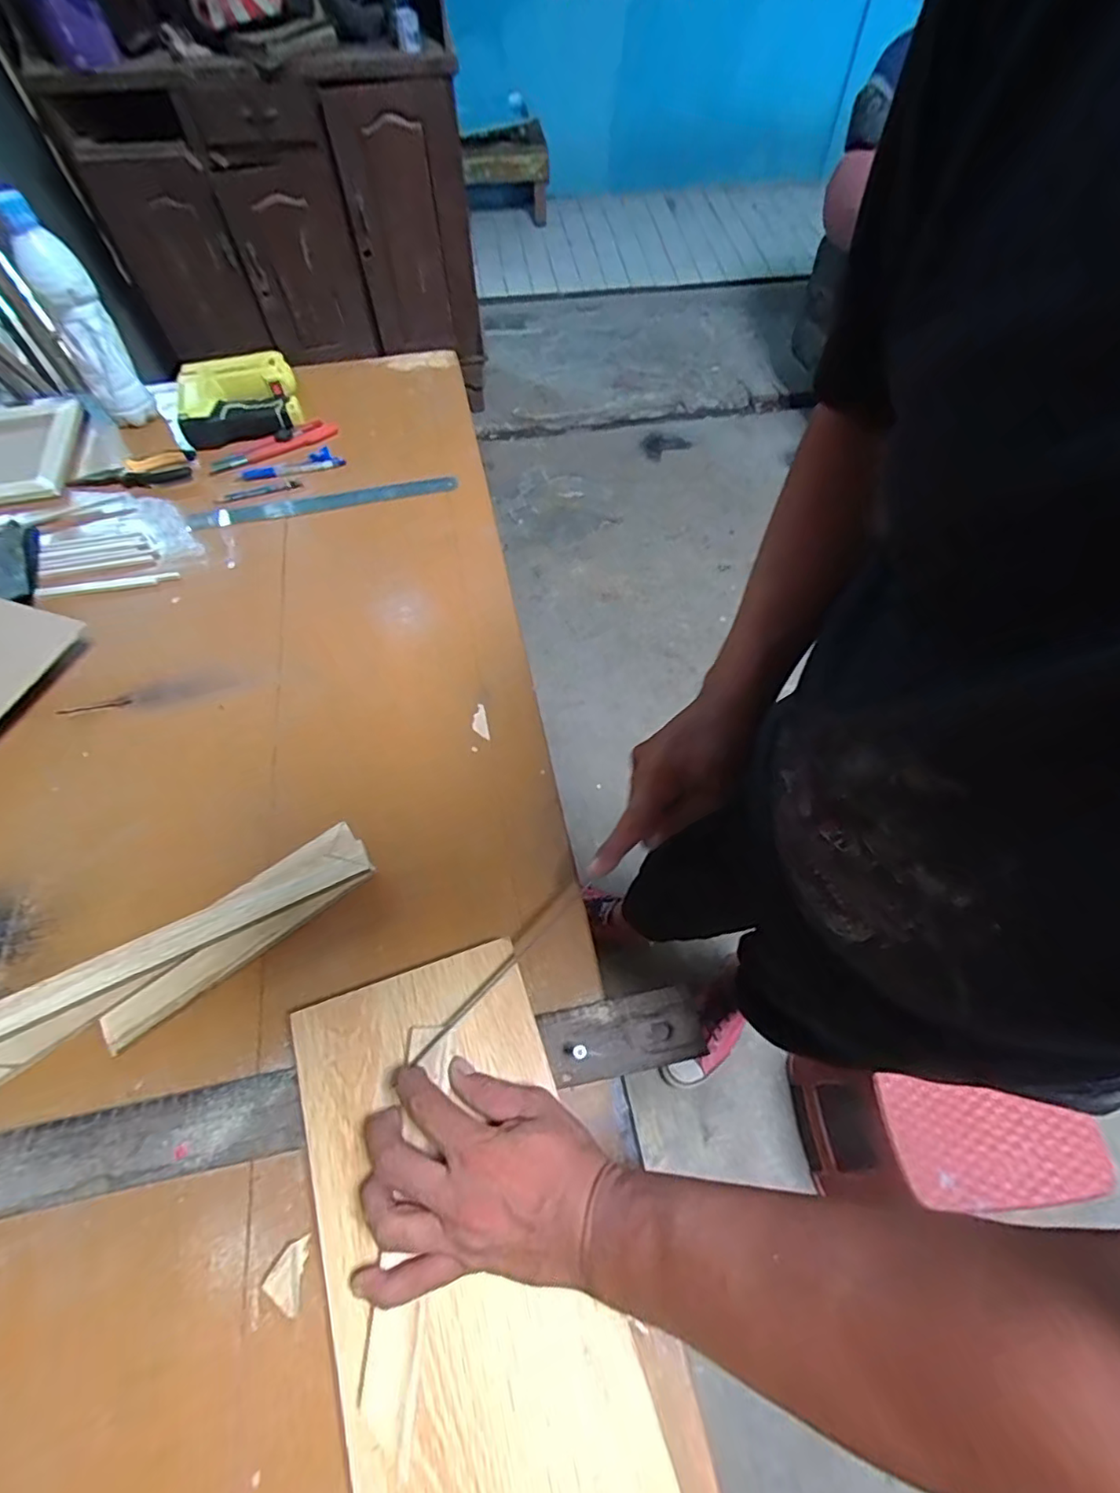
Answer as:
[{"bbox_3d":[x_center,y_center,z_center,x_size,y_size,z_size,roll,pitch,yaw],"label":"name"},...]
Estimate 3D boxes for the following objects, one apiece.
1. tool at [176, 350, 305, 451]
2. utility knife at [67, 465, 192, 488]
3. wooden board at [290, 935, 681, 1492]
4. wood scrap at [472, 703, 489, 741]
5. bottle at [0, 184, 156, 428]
[{"bbox_3d":[-0.437,-0.470,0.807,0.153,0.048,0.155,-17,61,-11],"label":"tool"},{"bbox_3d":[-0.540,-0.337,0.748,0.142,0.020,0.022,-8,60,-6],"label":"utility knife"},{"bbox_3d":[-0.049,0.315,0.338,0.158,0.010,0.369,-18,64,-11],"label":"wooden board"},{"bbox_3d":[-0.078,-0.024,0.575,0.014,0.004,0.038,-9,70,-8],"label":"wood scrap"},{"bbox_3d":[-0.586,-0.516,0.733,0.064,0.238,0.066,-34,65,-19],"label":"bottle"}]

